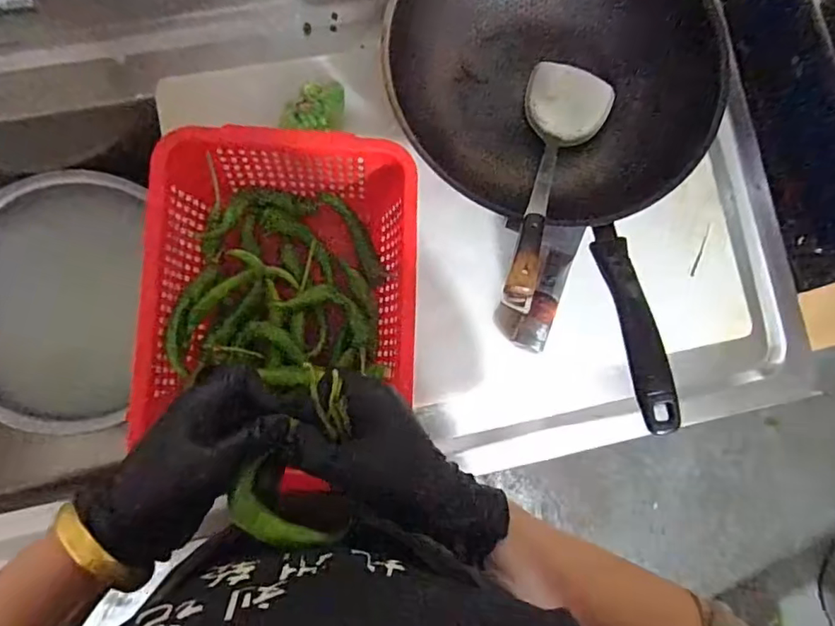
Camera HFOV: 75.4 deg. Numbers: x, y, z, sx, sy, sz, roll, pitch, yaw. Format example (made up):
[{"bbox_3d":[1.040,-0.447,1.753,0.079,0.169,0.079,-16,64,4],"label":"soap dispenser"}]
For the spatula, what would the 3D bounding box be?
[{"bbox_3d":[0.130,-0.127,0.515,0.086,0.049,0.334,21,54,-4],"label":"spatula"}]

